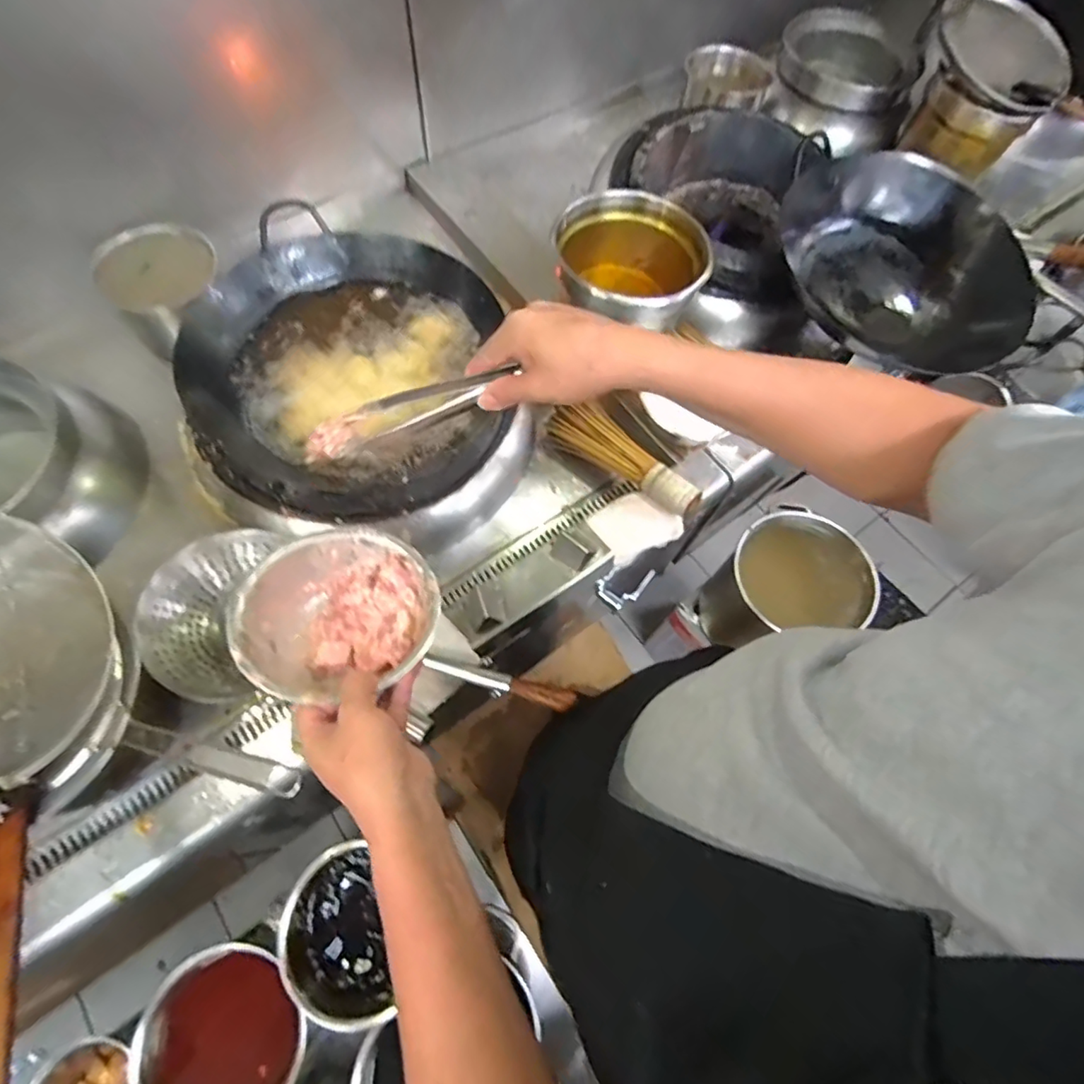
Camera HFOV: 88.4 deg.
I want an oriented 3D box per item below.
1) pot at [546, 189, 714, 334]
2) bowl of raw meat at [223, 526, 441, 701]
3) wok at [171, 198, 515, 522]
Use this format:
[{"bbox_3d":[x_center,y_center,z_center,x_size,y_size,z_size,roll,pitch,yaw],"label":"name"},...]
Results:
[{"bbox_3d":[0.137,-0.420,0.843,0.210,0.106,0.221,1,66,-3],"label":"pot"},{"bbox_3d":[-0.180,0.061,0.508,0.162,0.074,0.153,1,66,-3],"label":"bowl of raw meat"},{"bbox_3d":[-0.260,-0.249,0.797,0.404,0.159,0.428,1,66,-3],"label":"wok"}]

